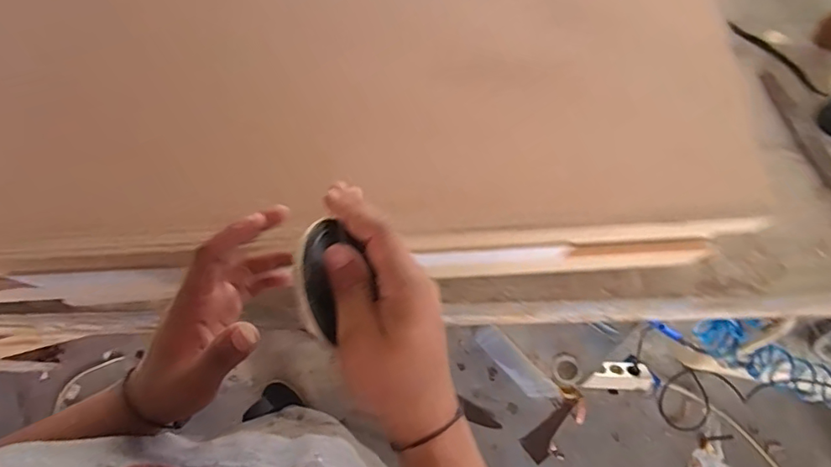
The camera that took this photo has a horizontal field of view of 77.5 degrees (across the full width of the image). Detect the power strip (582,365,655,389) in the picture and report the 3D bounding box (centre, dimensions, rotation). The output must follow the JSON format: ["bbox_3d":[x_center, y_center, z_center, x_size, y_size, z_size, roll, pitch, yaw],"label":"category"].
[{"bbox_3d":[0.522,0.368,1.330,0.180,0.046,0.066,0,73,0],"label":"power strip"}]

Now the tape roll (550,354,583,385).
[{"bbox_3d":[0.305,0.275,1.049,0.060,0.010,0.059,0,73,0],"label":"tape roll"}]

